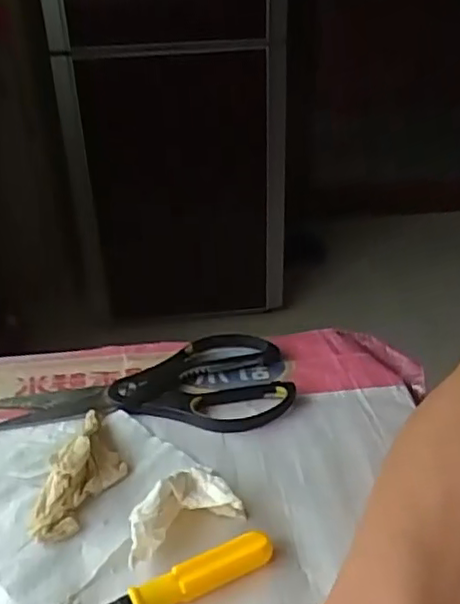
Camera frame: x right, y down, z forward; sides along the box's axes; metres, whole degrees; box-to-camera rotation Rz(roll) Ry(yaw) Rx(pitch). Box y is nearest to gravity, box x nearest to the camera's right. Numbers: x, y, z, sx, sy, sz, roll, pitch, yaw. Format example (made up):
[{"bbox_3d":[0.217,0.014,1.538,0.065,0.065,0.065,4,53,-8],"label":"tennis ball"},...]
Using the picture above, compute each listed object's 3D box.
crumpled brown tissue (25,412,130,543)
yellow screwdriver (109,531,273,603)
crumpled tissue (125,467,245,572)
[{"bbox_3d":[-0.088,0.101,0.398,0.041,0.026,0.098,2,32,6],"label":"crumpled brown tissue"},{"bbox_3d":[-0.043,0.153,0.331,0.140,0.016,0.015,-16,35,-21],"label":"yellow screwdriver"},{"bbox_3d":[-0.028,0.117,0.371,0.070,0.034,0.040,-13,34,-18],"label":"crumpled tissue"}]

